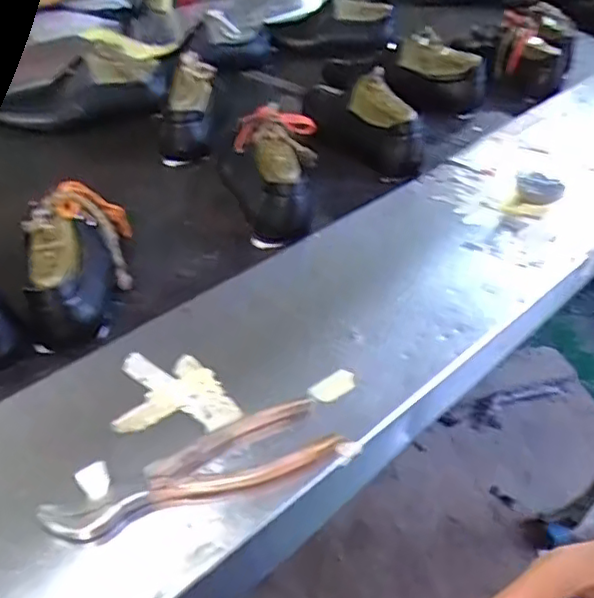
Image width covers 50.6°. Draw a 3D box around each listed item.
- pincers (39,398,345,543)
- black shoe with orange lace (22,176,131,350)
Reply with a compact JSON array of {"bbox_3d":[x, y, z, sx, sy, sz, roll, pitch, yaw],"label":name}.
[{"bbox_3d":[-0.068,0.113,0.425,0.193,0.018,0.053,-15,38,-16],"label":"pincers"},{"bbox_3d":[-0.215,-0.038,0.611,0.077,0.104,0.174,-2,37,0],"label":"black shoe with orange lace"}]

